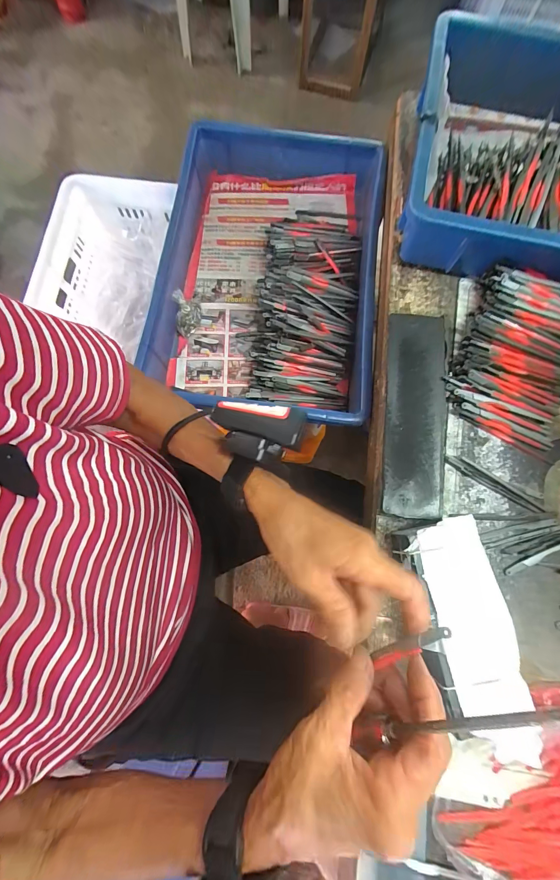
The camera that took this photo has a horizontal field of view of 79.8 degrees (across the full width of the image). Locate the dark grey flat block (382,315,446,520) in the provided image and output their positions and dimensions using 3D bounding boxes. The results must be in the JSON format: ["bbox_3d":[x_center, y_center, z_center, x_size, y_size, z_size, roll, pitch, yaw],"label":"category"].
[{"bbox_3d":[0.138,-0.031,0.339,0.062,0.008,0.212,7,77,1],"label":"dark grey flat block"}]

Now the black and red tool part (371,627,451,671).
[{"bbox_3d":[0.082,0.130,0.210,0.052,0.007,0.007,-35,79,20],"label":"black and red tool part"}]

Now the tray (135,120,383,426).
[{"bbox_3d":[-0.011,-0.234,0.467,0.281,0.078,0.401,7,77,1],"label":"tray"}]

